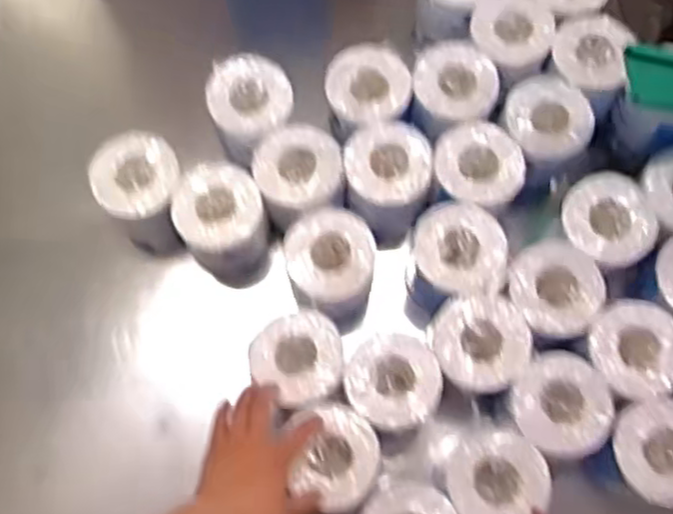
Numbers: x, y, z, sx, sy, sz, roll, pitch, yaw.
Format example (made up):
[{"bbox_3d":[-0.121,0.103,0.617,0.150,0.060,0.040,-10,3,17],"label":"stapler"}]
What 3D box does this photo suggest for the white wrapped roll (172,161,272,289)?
[{"bbox_3d":[-0.129,-0.027,0.828,0.100,0.156,0.114,-31,75,-9],"label":"white wrapped roll"}]

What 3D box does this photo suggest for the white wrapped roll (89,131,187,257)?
[{"bbox_3d":[-0.221,-0.073,0.822,0.098,0.115,0.118,-38,76,-11],"label":"white wrapped roll"}]

